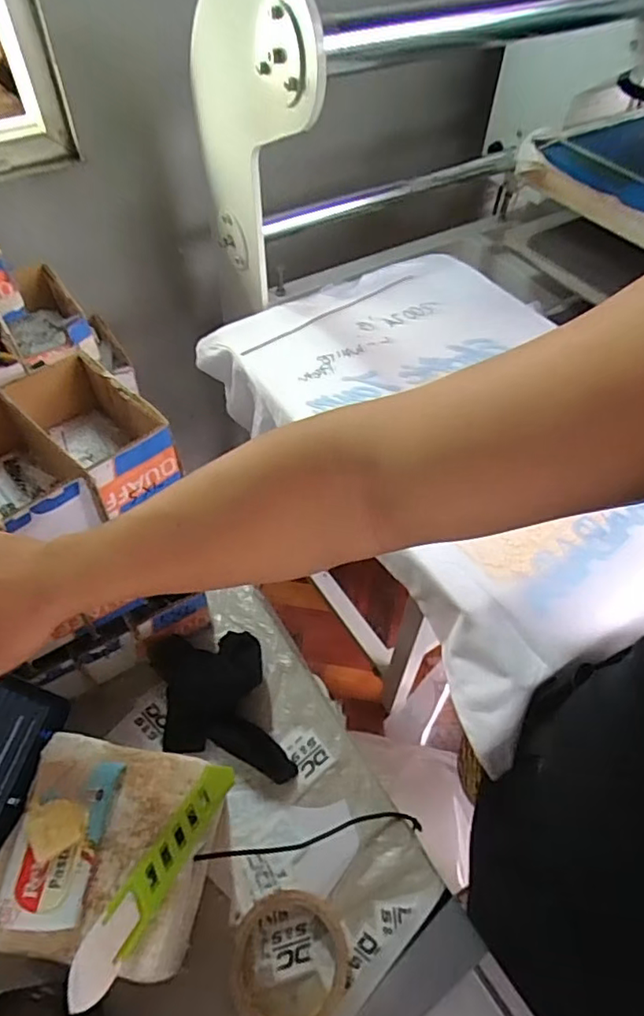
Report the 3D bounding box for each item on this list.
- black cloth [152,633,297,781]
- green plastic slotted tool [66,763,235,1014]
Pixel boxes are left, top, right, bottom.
[{"bbox_3d":[-0.101,0.192,0.554,0.111,0.050,0.151,-11,53,-10],"label":"black cloth"},{"bbox_3d":[-0.115,0.253,0.391,0.027,0.019,0.155,24,55,16],"label":"green plastic slotted tool"}]

